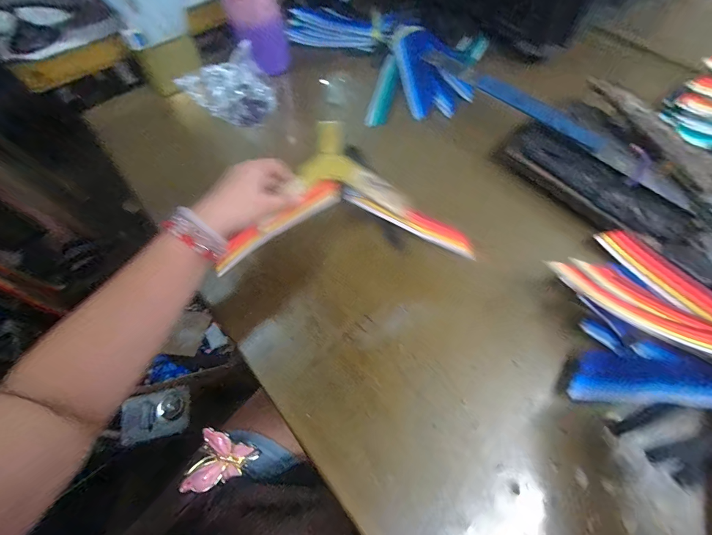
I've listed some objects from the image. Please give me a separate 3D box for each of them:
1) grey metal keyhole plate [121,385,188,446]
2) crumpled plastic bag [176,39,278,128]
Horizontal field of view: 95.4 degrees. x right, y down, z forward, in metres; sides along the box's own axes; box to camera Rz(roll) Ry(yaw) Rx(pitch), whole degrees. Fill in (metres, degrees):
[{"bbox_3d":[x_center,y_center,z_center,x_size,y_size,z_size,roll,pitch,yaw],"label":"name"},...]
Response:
[{"bbox_3d":[-0.492,0.361,0.794,0.146,0.022,0.112,-15,63,-5],"label":"grey metal keyhole plate"},{"bbox_3d":[-0.214,-0.307,0.538,0.136,0.104,0.110,40,70,19],"label":"crumpled plastic bag"}]

